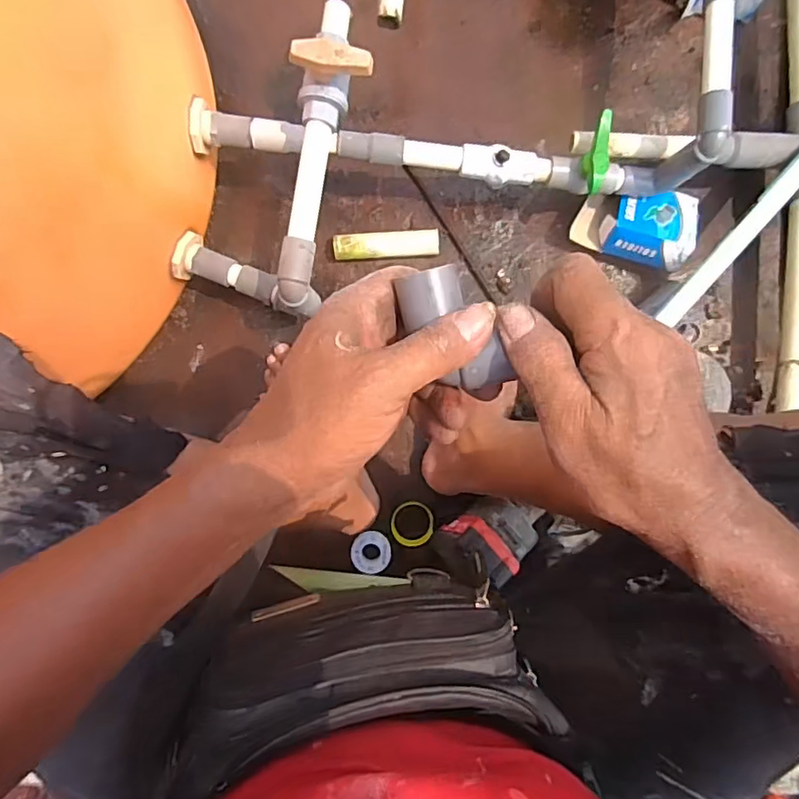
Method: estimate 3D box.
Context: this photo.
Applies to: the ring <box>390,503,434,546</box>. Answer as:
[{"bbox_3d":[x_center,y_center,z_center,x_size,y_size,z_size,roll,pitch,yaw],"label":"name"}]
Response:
[{"bbox_3d":[0.017,0.164,0.740,0.056,0.020,0.059,0,91,-1],"label":"ring"}]

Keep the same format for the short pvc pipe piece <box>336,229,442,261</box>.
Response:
[{"bbox_3d":[-0.017,-0.202,0.742,0.135,0.029,0.032,-3,91,-1],"label":"short pvc pipe piece"}]

